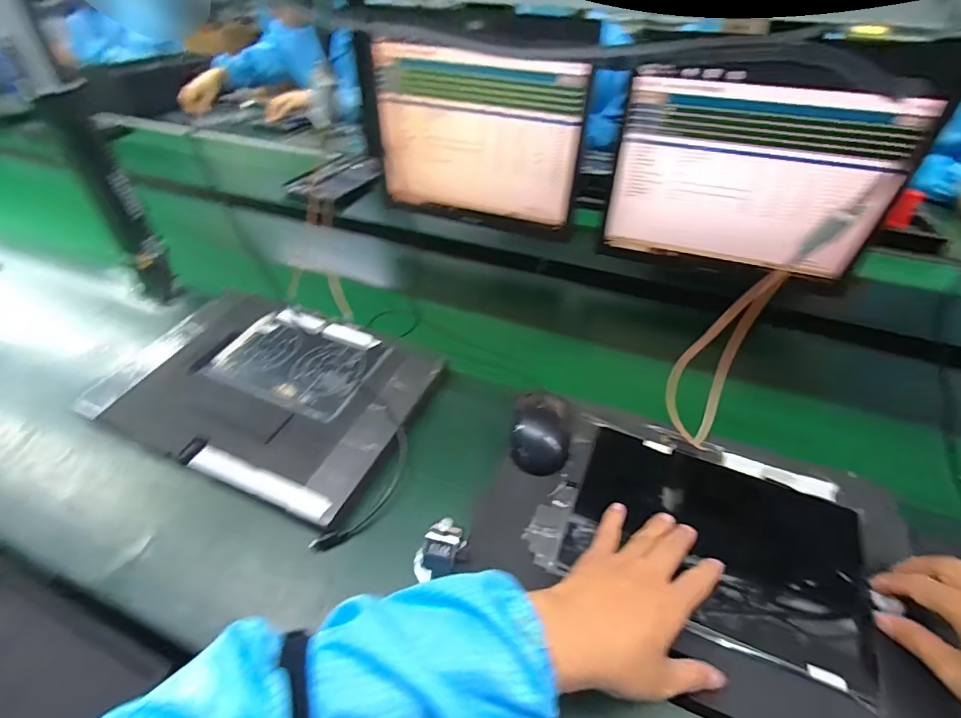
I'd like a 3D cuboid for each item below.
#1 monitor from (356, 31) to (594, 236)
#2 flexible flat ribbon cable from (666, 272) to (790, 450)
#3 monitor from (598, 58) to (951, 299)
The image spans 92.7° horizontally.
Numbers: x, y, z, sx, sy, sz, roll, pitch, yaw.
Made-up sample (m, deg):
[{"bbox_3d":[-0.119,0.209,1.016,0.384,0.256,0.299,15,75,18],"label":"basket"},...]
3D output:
[{"bbox_3d":[-0.014,-0.365,0.779,0.371,0.278,0.073,12,45,13],"label":"monitor"},{"bbox_3d":[0.262,-0.005,0.508,0.062,0.198,0.048,29,25,28],"label":"flexible flat ribbon cable"},{"bbox_3d":[0.371,-0.245,0.651,0.359,0.274,0.052,18,46,18],"label":"monitor"}]

